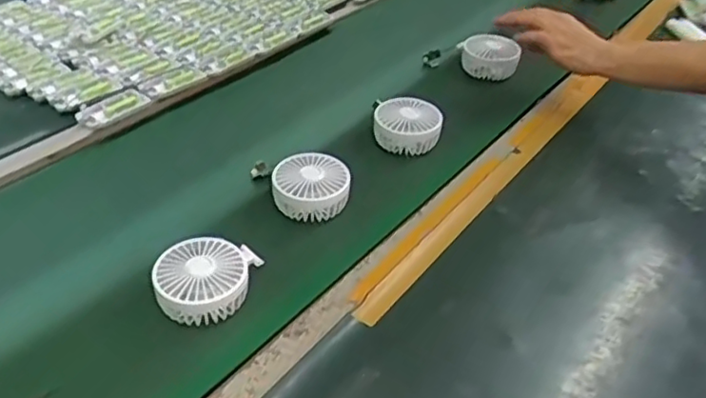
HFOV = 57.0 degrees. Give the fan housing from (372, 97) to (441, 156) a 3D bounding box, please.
[{"bbox_3d":[0.072,-0.097,0.866,0.091,0.052,0.083,8,39,6],"label":"fan housing"}]

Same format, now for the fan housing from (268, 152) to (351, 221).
[{"bbox_3d":[-0.048,-0.014,0.751,0.089,0.045,0.071,0,39,-4],"label":"fan housing"}]

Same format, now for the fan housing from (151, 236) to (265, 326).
[{"bbox_3d":[-0.143,0.079,0.634,0.088,0.044,0.088,10,39,8],"label":"fan housing"}]

